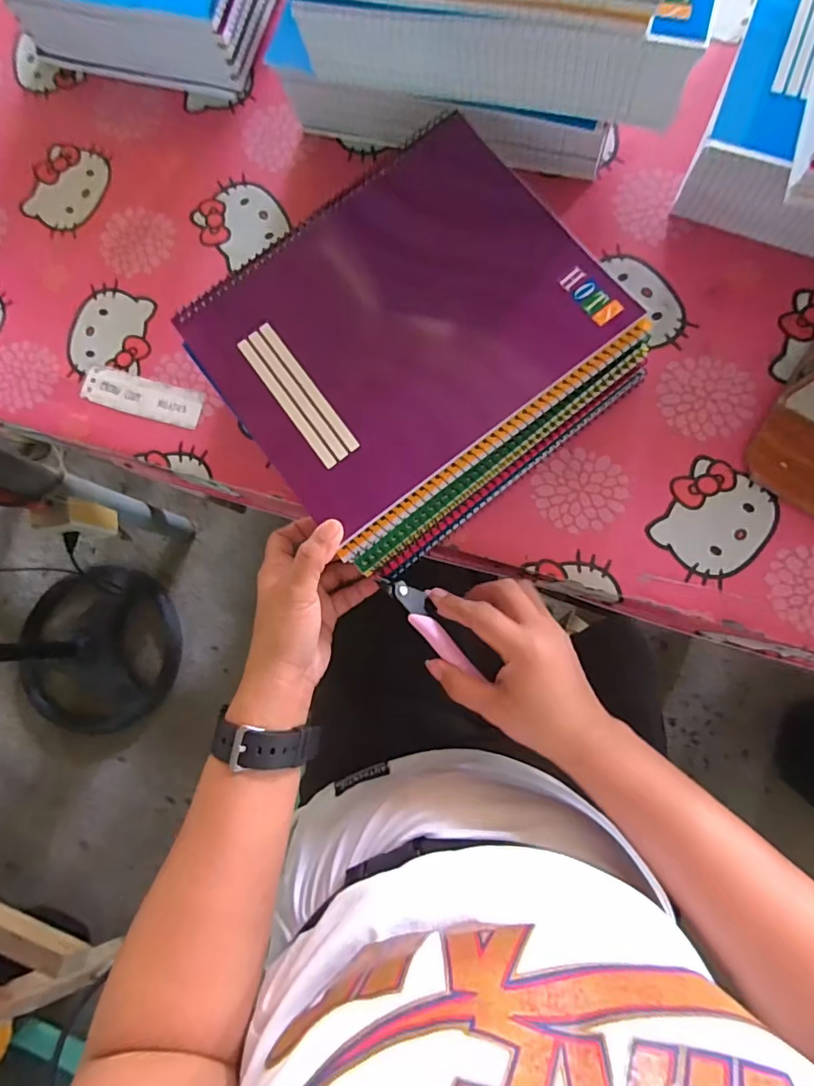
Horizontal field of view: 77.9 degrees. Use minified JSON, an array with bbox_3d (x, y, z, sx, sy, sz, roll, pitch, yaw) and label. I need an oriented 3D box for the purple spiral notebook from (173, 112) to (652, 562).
[{"bbox_3d":[-0.003,-0.146,0.340,0.244,0.015,0.210,-37,81,-1],"label":"purple spiral notebook"}]

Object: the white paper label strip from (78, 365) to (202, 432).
[{"bbox_3d":[-0.220,-0.121,0.415,0.106,0.004,0.032,16,84,7],"label":"white paper label strip"}]

